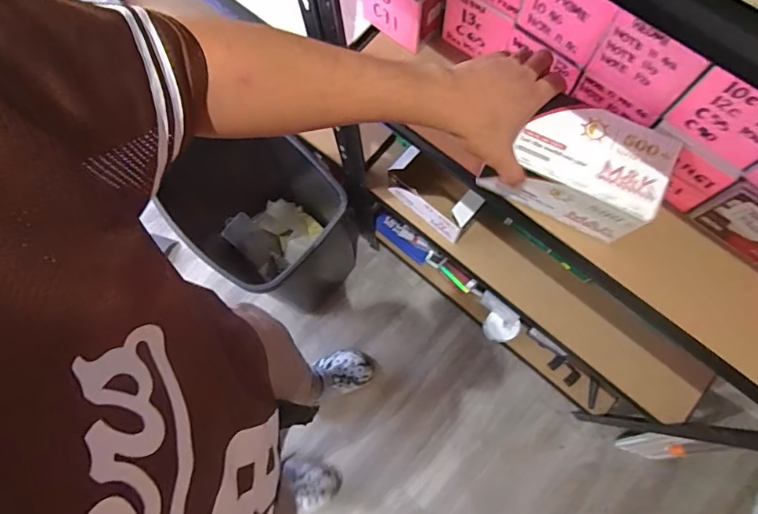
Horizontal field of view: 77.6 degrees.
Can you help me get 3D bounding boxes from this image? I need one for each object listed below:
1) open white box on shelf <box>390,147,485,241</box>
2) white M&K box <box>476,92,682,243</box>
[{"bbox_3d":[0.107,-0.129,0.902,0.189,0.132,0.096,41,81,9],"label":"open white box on shelf"},{"bbox_3d":[0.218,-0.102,0.527,0.161,0.093,0.098,24,78,6],"label":"white M&K box"}]

